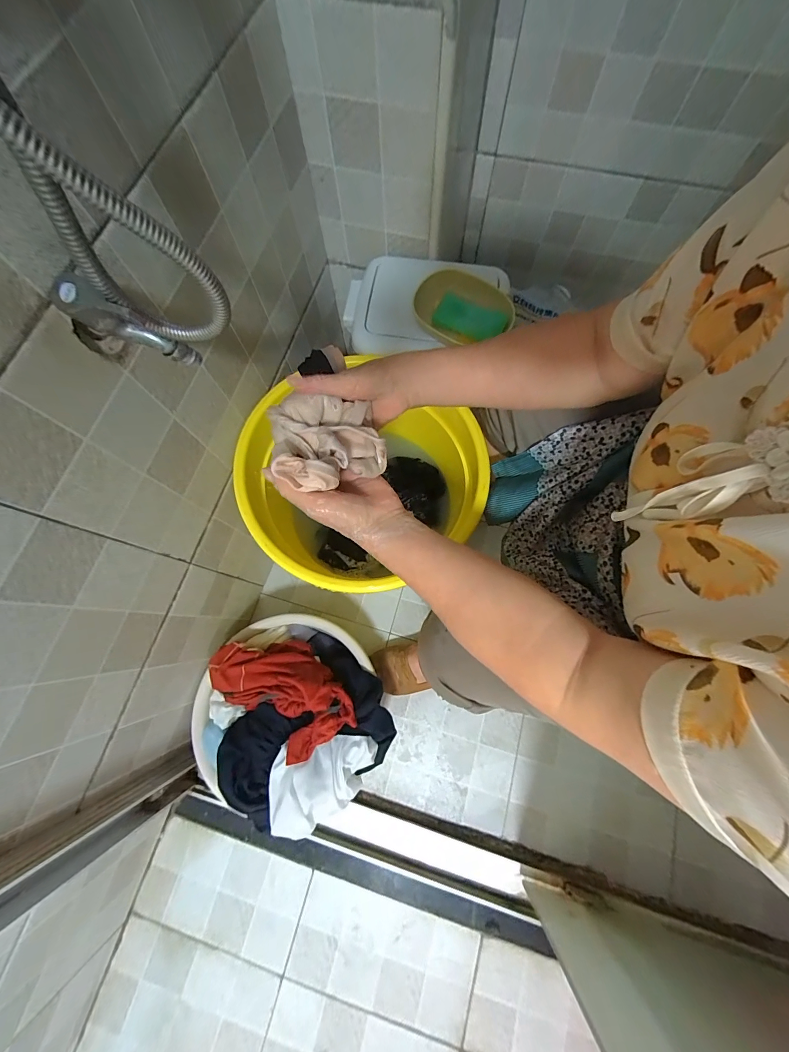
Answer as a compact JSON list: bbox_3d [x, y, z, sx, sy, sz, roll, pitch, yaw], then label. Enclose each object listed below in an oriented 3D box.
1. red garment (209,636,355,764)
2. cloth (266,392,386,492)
[{"bbox_3d":[-0.184,0.262,0.584,0.249,0.062,0.137,34,78,10],"label":"red garment"},{"bbox_3d":[-0.061,-0.079,0.337,0.097,0.080,0.105,-17,73,-3],"label":"cloth"}]

